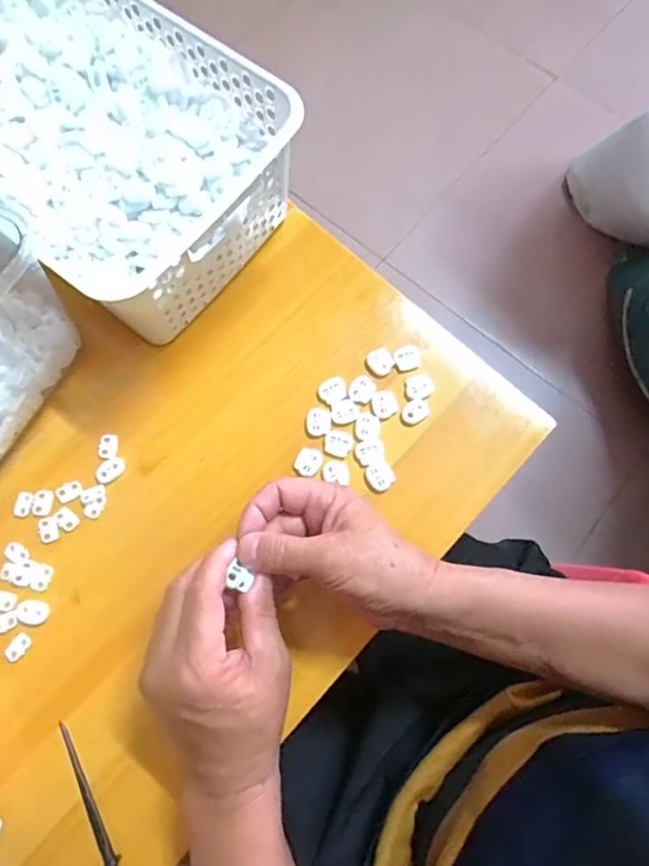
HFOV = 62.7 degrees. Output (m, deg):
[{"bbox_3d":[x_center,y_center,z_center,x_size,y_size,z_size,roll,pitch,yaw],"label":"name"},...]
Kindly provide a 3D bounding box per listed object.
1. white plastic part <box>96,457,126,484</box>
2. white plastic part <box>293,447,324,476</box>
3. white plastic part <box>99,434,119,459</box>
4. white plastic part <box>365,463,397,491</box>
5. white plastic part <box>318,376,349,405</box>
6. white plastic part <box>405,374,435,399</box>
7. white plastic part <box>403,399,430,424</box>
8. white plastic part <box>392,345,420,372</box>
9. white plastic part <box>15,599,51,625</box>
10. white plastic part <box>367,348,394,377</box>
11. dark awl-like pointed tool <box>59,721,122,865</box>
[{"bbox_3d":[-0.169,0.029,0.419,0.023,0.004,0.016,-40,78,-10],"label":"white plastic part"},{"bbox_3d":[-0.012,0.022,0.420,0.020,0.004,0.022,20,75,5],"label":"white plastic part"},{"bbox_3d":[-0.173,0.011,0.426,0.014,0.004,0.020,0,74,0],"label":"white plastic part"},{"bbox_3d":[0.045,0.034,0.417,0.021,0.004,0.021,-24,76,-7],"label":"white plastic part"},{"bbox_3d":[0.007,-0.035,0.437,0.024,0.004,0.021,-23,76,-6],"label":"white plastic part"},{"bbox_3d":[0.078,-0.038,0.437,0.022,0.004,0.020,0,74,0],"label":"white plastic part"},{"bbox_3d":[0.074,-0.017,0.432,0.022,0.004,0.017,-25,76,-7],"label":"white plastic part"},{"bbox_3d":[0.069,-0.063,0.442,0.022,0.004,0.019,-21,76,-6],"label":"white plastic part"},{"bbox_3d":[-0.215,0.132,0.393,0.024,0.005,0.017,1,74,0],"label":"white plastic part"},{"bbox_3d":[0.047,-0.059,0.444,0.021,0.004,0.022,-19,75,-5],"label":"white plastic part"},{"bbox_3d":[-0.159,0.248,0.362,0.009,0.004,0.102,-26,76,-7],"label":"dark awl-like pointed tool"}]

